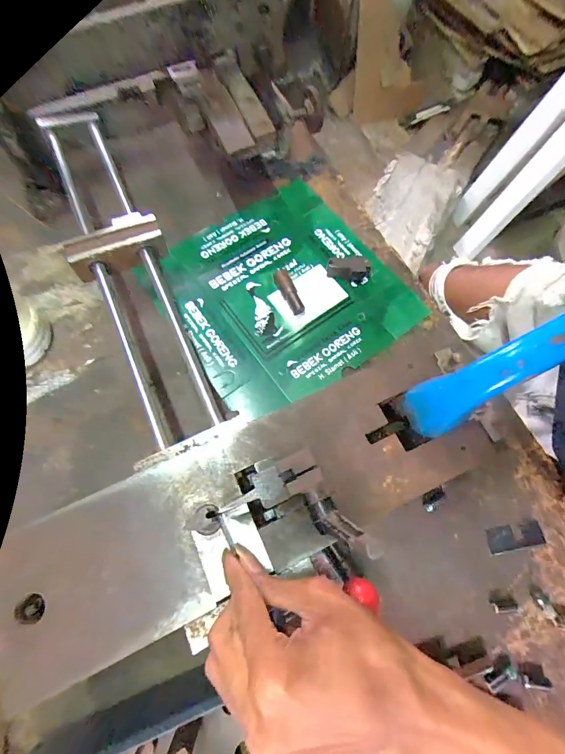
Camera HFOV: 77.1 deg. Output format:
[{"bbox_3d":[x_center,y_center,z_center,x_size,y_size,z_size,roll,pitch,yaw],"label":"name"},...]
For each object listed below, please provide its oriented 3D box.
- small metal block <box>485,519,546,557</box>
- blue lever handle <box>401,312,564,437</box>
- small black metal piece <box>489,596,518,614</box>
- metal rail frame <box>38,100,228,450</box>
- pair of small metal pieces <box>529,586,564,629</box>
[{"bbox_3d":[0.250,0.172,0.382,0.060,0.005,0.025,-10,71,-5],"label":"small metal block"},{"bbox_3d":[0.201,-0.029,0.260,0.236,0.045,0.040,-32,73,12],"label":"blue lever handle"},{"bbox_3d":[0.222,0.228,0.353,0.025,0.008,0.012,-6,71,-3],"label":"small black metal piece"},{"bbox_3d":[-0.175,-0.137,0.375,0.092,0.031,0.438,-27,73,-10],"label":"metal rail frame"},{"bbox_3d":[0.271,0.233,0.352,0.049,0.013,0.023,29,73,9],"label":"pair of small metal pieces"}]

